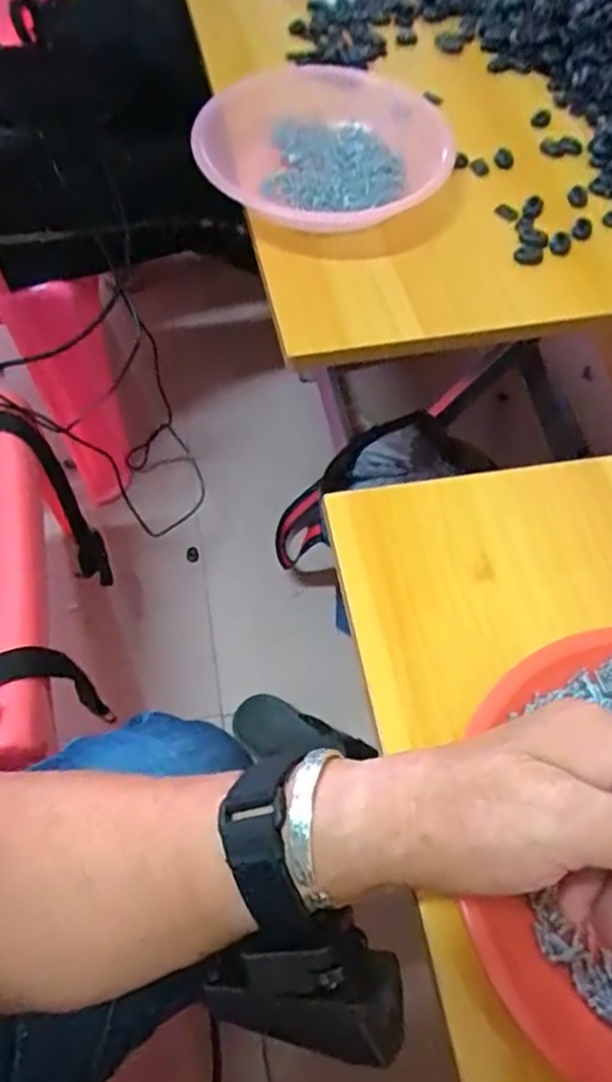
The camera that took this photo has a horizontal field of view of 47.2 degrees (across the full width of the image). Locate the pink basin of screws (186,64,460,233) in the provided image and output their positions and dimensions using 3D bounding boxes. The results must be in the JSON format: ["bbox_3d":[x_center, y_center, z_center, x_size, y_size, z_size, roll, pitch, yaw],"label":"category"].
[{"bbox_3d":[0.005,-0.316,0.545,0.180,0.042,0.197,1,59,-2],"label":"pink basin of screws"}]

